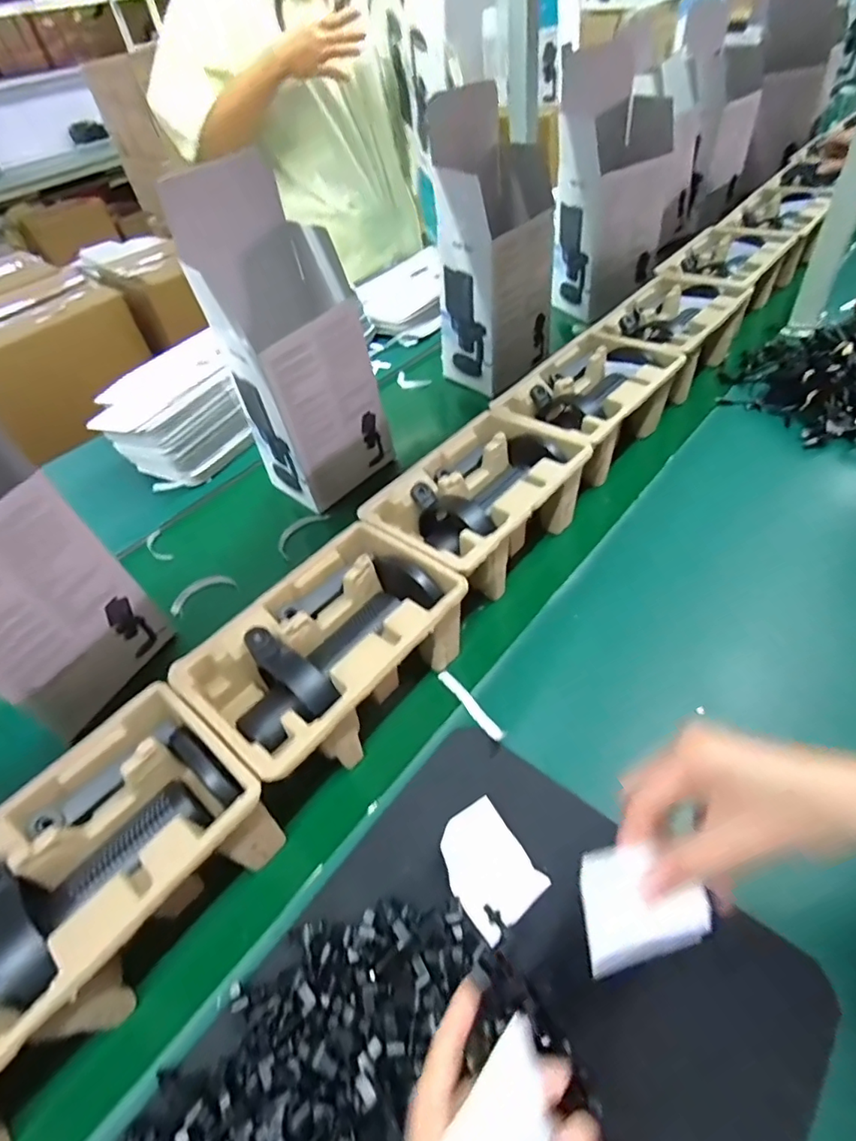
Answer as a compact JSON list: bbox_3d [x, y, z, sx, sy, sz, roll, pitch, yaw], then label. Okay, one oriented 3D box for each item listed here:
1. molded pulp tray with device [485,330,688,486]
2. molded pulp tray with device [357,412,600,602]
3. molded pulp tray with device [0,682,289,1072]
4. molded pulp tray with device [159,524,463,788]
[{"bbox_3d":[0.206,-0.209,0.699,0.152,0.094,0.232,32,58,31],"label":"molded pulp tray with device"},{"bbox_3d":[0.055,-0.068,0.595,0.148,0.097,0.223,31,57,31],"label":"molded pulp tray with device"},{"bbox_3d":[-0.235,0.215,0.383,0.151,0.096,0.224,30,56,30],"label":"molded pulp tray with device"},{"bbox_3d":[-0.084,0.080,0.489,0.153,0.100,0.228,30,56,30],"label":"molded pulp tray with device"}]

